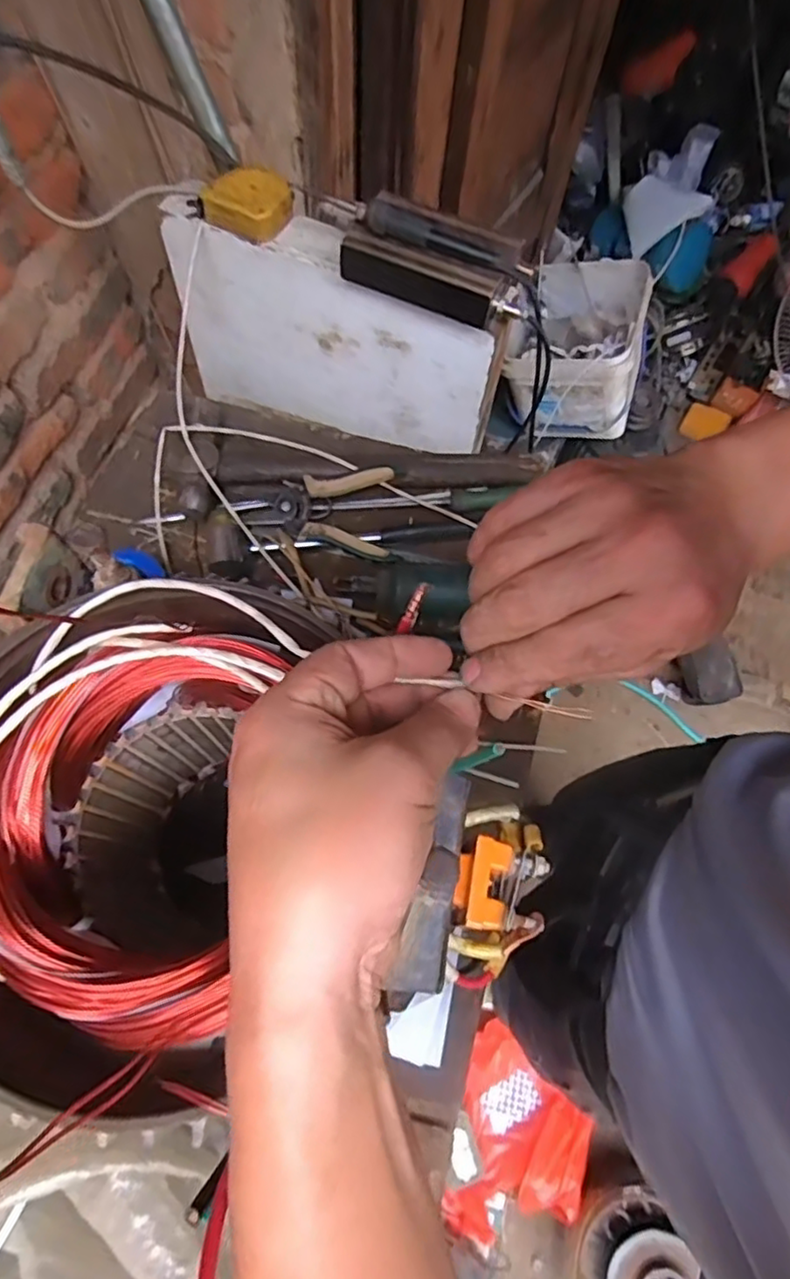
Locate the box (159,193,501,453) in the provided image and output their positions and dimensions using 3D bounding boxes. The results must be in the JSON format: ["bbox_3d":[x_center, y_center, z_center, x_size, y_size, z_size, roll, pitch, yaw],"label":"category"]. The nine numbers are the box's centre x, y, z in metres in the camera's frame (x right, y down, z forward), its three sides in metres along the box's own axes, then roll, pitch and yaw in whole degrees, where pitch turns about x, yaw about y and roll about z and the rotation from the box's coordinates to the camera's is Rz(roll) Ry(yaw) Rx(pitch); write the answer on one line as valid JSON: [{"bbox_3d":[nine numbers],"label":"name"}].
[{"bbox_3d":[-0.066,-0.326,0.714,0.357,0.229,0.064,21,68,6],"label":"box"}]

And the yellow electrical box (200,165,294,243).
[{"bbox_3d":[-0.138,-0.417,0.611,0.075,0.029,0.063,31,70,10],"label":"yellow electrical box"}]

